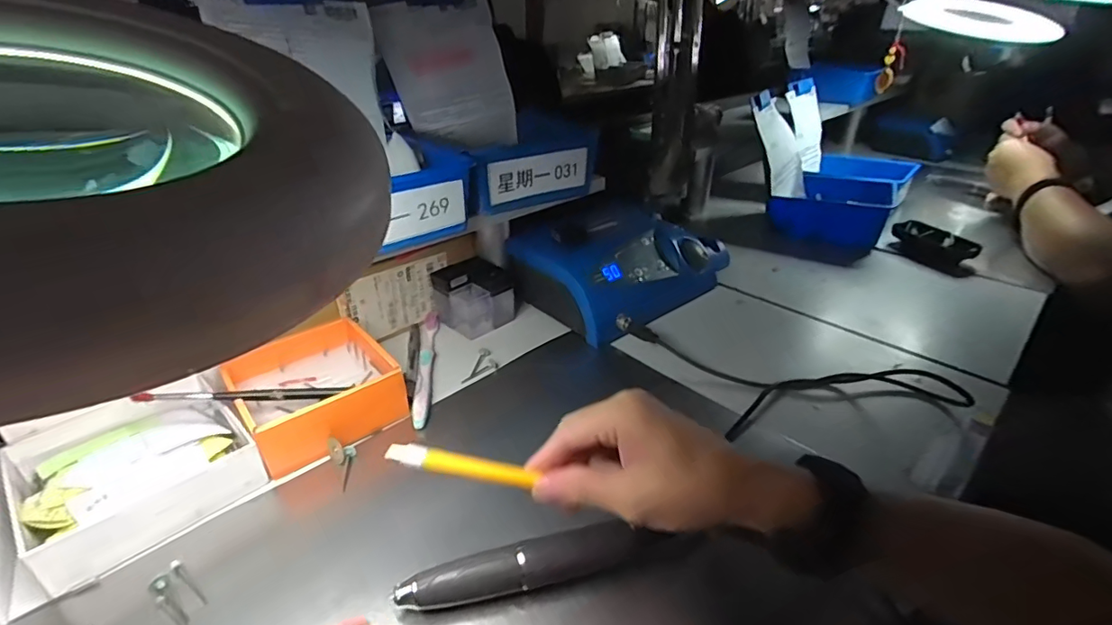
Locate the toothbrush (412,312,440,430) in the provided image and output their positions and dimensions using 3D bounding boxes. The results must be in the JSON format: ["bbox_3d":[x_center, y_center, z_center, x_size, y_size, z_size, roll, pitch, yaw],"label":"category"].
[{"bbox_3d":[-0.131,0.052,0.524,0.017,0.014,0.179,-4,31,-7],"label":"toothbrush"}]

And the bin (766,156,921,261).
[{"bbox_3d":[0.494,-0.190,0.894,0.156,0.087,0.309,22,37,32],"label":"bin"}]

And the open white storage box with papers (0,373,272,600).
[{"bbox_3d":[-0.319,0.109,0.395,0.146,0.038,0.135,24,38,34],"label":"open white storage box with papers"}]

